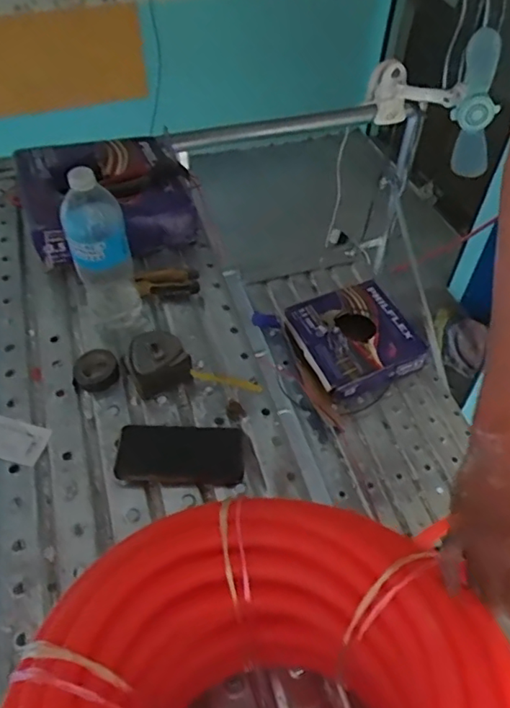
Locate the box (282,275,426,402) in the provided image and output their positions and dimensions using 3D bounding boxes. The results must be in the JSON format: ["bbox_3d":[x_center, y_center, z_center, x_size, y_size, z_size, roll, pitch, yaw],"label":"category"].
[{"bbox_3d":[0.242,-0.042,1.357,0.273,0.113,0.265,-21,54,-17],"label":"box"}]

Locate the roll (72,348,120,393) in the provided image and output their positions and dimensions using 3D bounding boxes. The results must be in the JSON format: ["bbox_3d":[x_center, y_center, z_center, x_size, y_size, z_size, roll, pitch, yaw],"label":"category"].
[{"bbox_3d":[-0.228,0.020,0.792,0.061,0.026,0.069,-21,54,-17],"label":"roll"}]

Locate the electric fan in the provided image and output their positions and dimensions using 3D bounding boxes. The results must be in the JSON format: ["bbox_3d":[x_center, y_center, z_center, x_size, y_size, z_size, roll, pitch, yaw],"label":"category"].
[{"bbox_3d":[0.394,-0.569,1.235,0.310,0.275,0.076,27,55,20],"label":"electric fan"}]

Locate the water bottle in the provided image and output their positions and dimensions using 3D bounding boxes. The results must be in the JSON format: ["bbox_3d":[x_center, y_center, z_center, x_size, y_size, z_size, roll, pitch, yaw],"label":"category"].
[{"bbox_3d":[-0.212,-0.136,0.775,0.078,0.249,0.071,-13,52,-12],"label":"water bottle"}]

